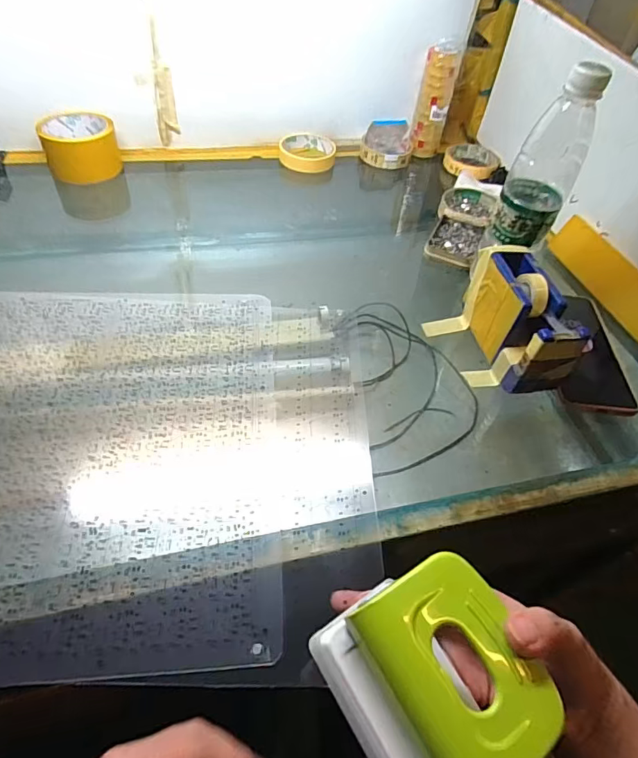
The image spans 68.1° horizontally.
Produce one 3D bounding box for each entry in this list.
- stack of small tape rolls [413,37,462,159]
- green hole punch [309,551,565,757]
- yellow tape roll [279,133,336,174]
[{"bbox_3d":[0.178,-0.430,0.731,0.047,0.153,0.039,13,49,4],"label":"stack of small tape rolls"},{"bbox_3d":[0.060,0.149,0.234,0.090,0.040,0.096,-23,55,-24],"label":"green hole punch"},{"bbox_3d":[-0.019,-0.356,0.741,0.085,0.030,0.085,0,49,-7],"label":"yellow tape roll"}]

